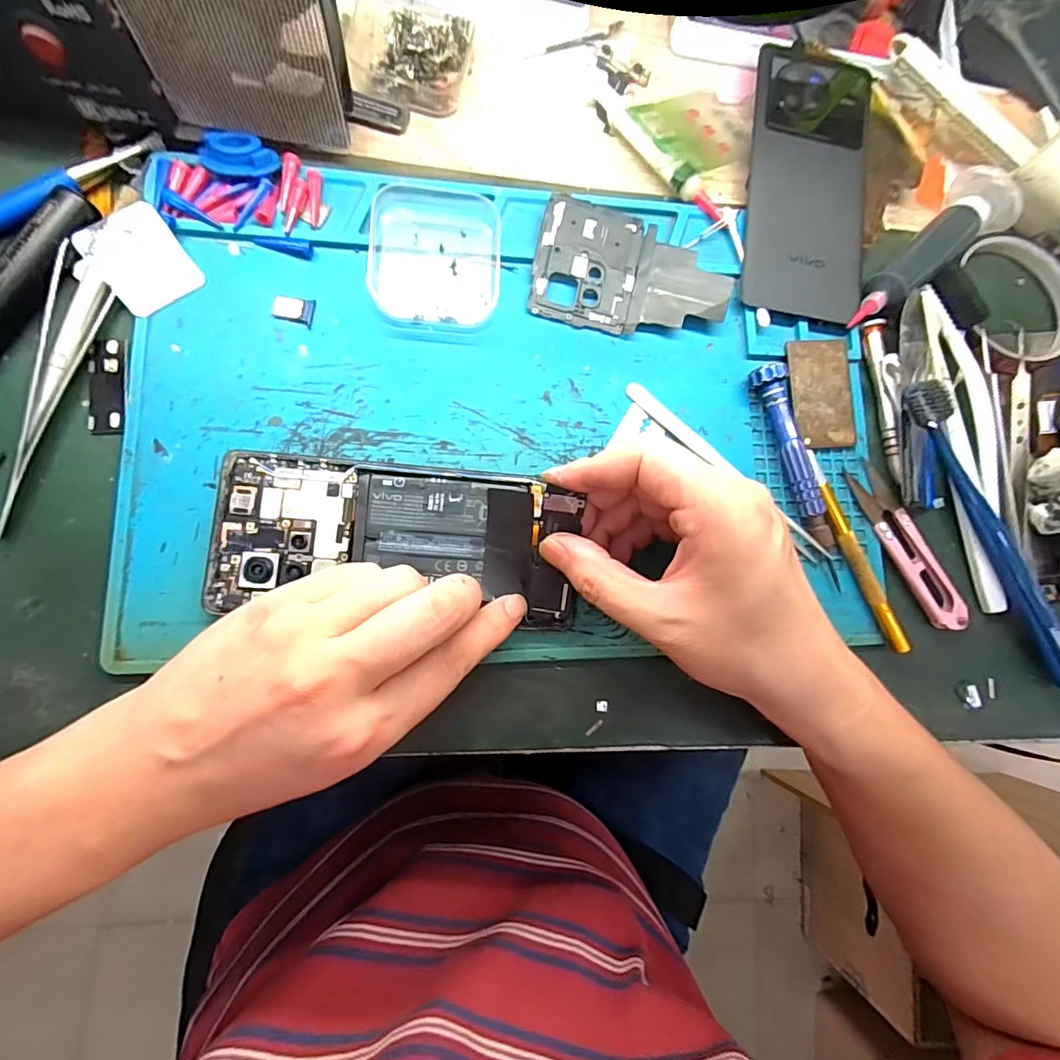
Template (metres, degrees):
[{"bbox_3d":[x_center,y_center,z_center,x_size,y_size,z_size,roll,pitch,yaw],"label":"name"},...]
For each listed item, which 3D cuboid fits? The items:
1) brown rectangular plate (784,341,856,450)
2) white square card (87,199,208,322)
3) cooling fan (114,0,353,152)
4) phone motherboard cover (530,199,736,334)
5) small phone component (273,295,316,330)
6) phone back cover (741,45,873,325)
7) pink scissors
[{"bbox_3d":[0.163,-0.076,0.271,0.037,0.005,0.060,-2,84,-8],"label":"brown rectangular plate"},{"bbox_3d":[-0.180,-0.125,0.227,0.037,0.004,0.040,-40,108,-15],"label":"white square card"},{"bbox_3d":[-0.121,-0.212,0.205,0.080,0.080,0.025,2,84,-8],"label":"cooling fan"},{"bbox_3d":[0.055,-0.138,0.261,0.103,0.005,0.064,8,89,-4],"label":"phone motherboard cover"},{"bbox_3d":[-0.116,-0.108,0.238,0.019,0.004,0.014,8,83,-7],"label":"small phone component"},{"bbox_3d":[0.162,-0.198,0.279,0.073,0.010,0.154,5,83,-7],"label":"phone back cover"},{"bbox_3d":[0.207,0.009,0.264,0.021,0.008,0.096,-28,89,-10],"label":"pink scissors"}]

